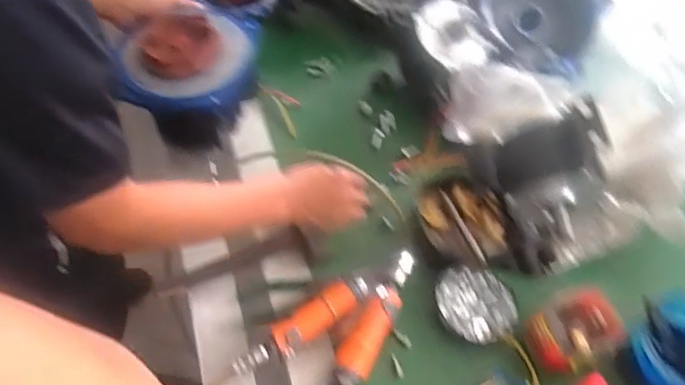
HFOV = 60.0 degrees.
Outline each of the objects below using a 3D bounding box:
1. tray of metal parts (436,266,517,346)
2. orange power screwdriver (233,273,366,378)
[{"bbox_3d":[0.176,0.148,0.779,0.103,0.022,0.094,8,53,4],"label":"tray of metal parts"},{"bbox_3d":[-0.050,0.167,0.744,0.187,0.029,0.043,-29,59,-21],"label":"orange power screwdriver"}]

